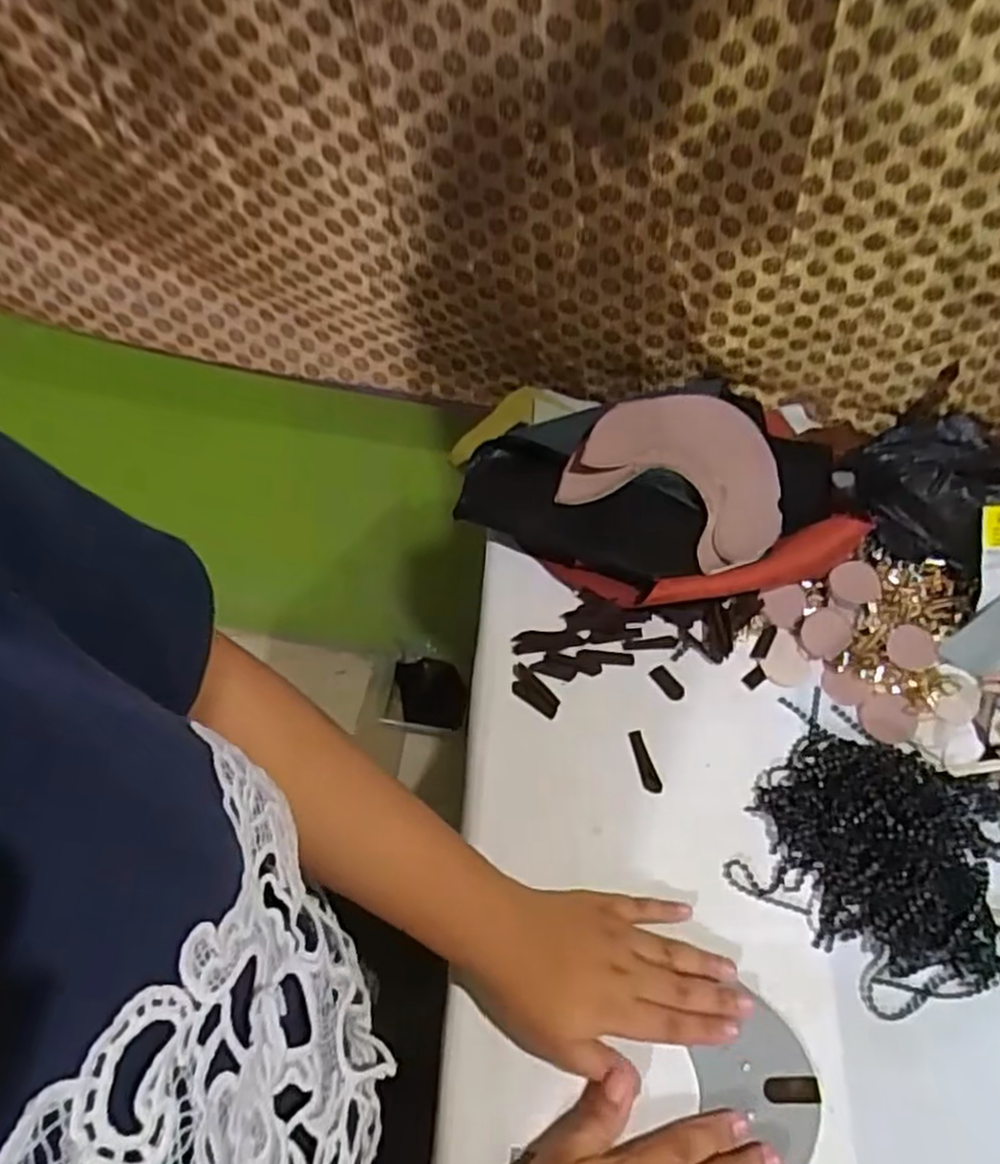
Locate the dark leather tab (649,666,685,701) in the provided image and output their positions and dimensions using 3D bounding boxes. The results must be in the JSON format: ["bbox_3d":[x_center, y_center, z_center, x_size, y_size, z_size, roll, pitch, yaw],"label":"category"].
[{"bbox_3d":[0.120,0.072,0.527,0.014,0.004,0.027,-38,73,-14],"label":"dark leather tab"}]

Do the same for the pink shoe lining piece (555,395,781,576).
[{"bbox_3d":[0.154,-0.088,0.592,0.155,0.048,0.172,34,63,18],"label":"pink shoe lining piece"}]

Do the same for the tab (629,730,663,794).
[{"bbox_3d":[0.095,0.120,0.491,0.011,0.004,0.042,-13,59,-10],"label":"tab"}]

